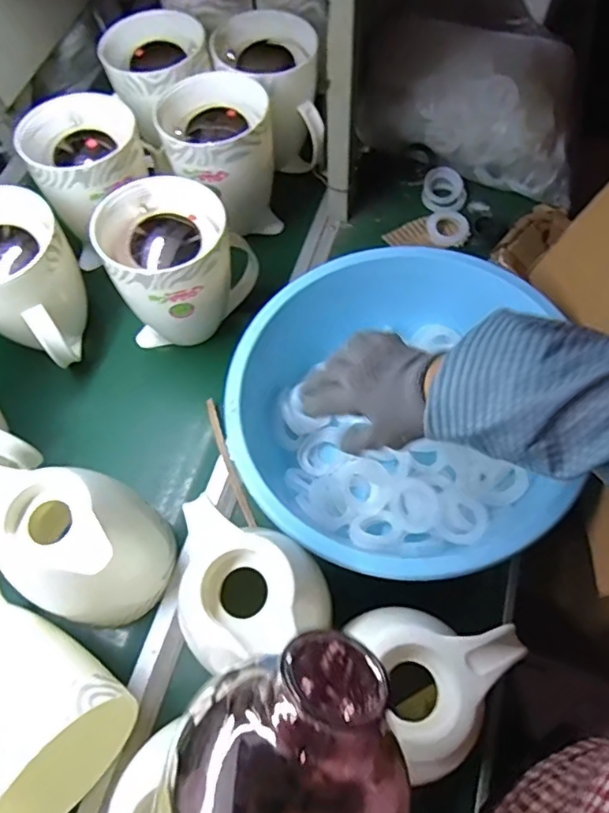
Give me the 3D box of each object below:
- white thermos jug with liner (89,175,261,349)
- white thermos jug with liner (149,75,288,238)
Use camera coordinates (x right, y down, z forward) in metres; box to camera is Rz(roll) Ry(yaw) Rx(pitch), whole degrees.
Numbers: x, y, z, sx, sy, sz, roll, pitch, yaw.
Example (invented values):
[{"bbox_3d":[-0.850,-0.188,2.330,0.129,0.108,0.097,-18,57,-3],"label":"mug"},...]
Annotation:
[{"bbox_3d":[-0.167,-0.174,0.719,0.159,0.179,0.155,-1,64,2],"label":"white thermos jug with liner"},{"bbox_3d":[-0.116,-0.346,0.806,0.148,0.186,0.148,-16,64,-5],"label":"white thermos jug with liner"}]

